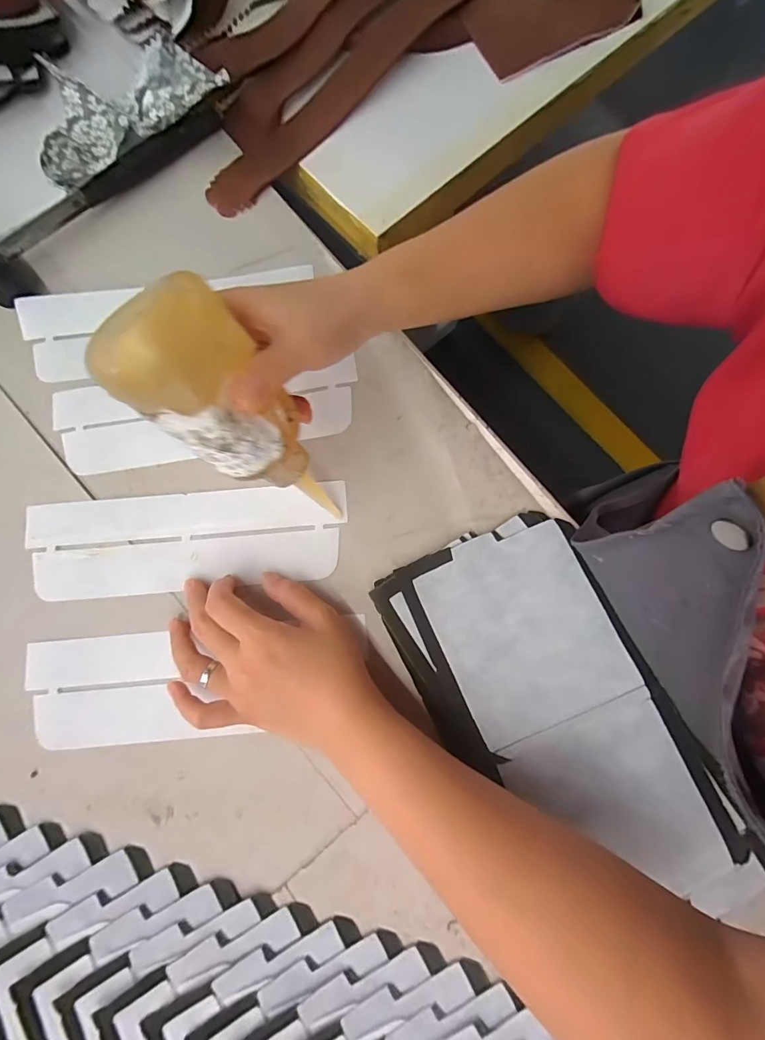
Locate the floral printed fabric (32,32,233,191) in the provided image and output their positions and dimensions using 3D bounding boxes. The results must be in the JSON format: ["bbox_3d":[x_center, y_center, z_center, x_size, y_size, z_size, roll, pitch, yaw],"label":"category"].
[{"bbox_3d":[-0.197,-0.328,0.331,0.163,0.035,0.079,-13,78,15],"label":"floral printed fabric"}]

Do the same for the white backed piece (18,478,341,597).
[{"bbox_3d":[-0.137,0.014,0.302,0.219,0.005,0.069,-5,78,-1],"label":"white backed piece"}]

